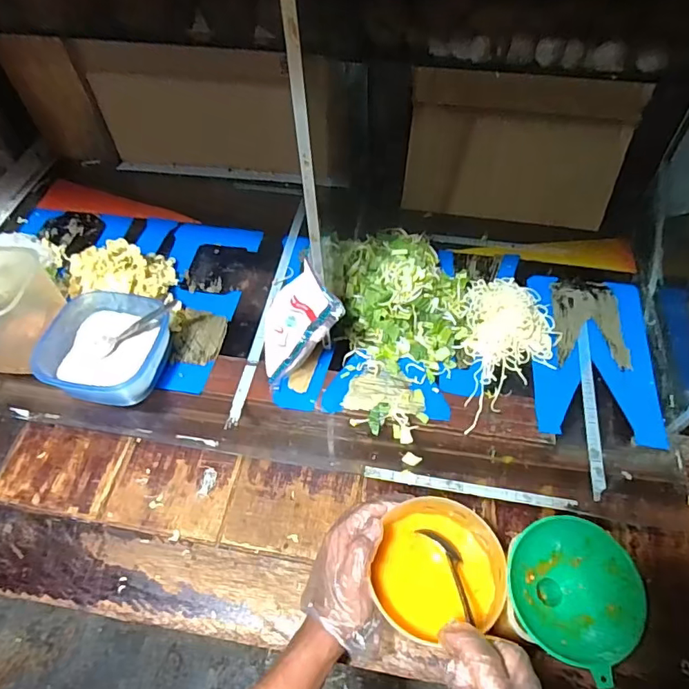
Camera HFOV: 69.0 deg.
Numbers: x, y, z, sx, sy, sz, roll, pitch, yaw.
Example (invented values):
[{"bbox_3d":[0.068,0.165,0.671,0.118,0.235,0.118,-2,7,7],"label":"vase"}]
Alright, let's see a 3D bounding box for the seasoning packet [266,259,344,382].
[{"bbox_3d":[-0.046,-0.023,0.511,0.042,0.140,0.064,11,52,-26],"label":"seasoning packet"}]

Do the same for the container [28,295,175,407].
[{"bbox_3d":[-0.256,0.005,0.551,0.121,0.056,0.123,7,57,6],"label":"container"}]

